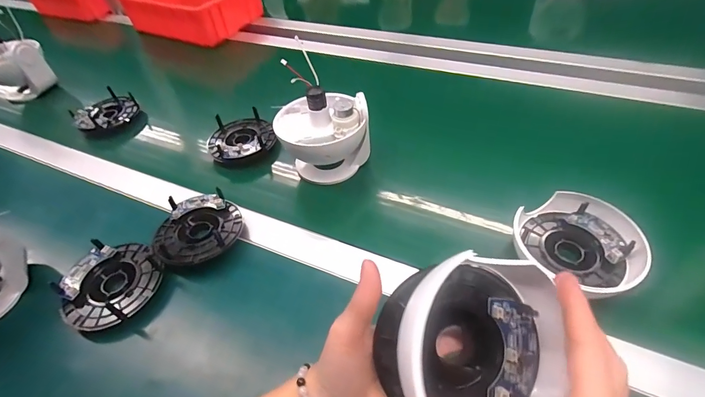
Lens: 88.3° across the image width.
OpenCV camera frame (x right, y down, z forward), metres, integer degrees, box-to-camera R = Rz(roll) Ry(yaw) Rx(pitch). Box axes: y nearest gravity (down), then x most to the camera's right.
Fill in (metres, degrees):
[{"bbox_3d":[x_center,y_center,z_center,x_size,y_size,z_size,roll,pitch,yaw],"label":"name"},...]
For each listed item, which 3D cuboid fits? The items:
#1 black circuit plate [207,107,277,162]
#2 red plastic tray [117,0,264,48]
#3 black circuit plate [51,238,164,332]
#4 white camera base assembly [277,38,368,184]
[{"bbox_3d":[-0.168,-0.093,0.545,0.096,0.026,0.100,-3,47,4],"label":"black circuit plate"},{"bbox_3d":[-0.371,-0.444,0.848,0.271,0.085,0.185,17,51,21],"label":"red plastic tray"},{"bbox_3d":[-0.259,0.091,0.390,0.088,0.030,0.095,-3,47,4],"label":"black circuit plate"},{"bbox_3d":[-0.044,-0.081,0.489,0.105,0.130,0.111,-32,51,-22],"label":"white camera base assembly"}]

